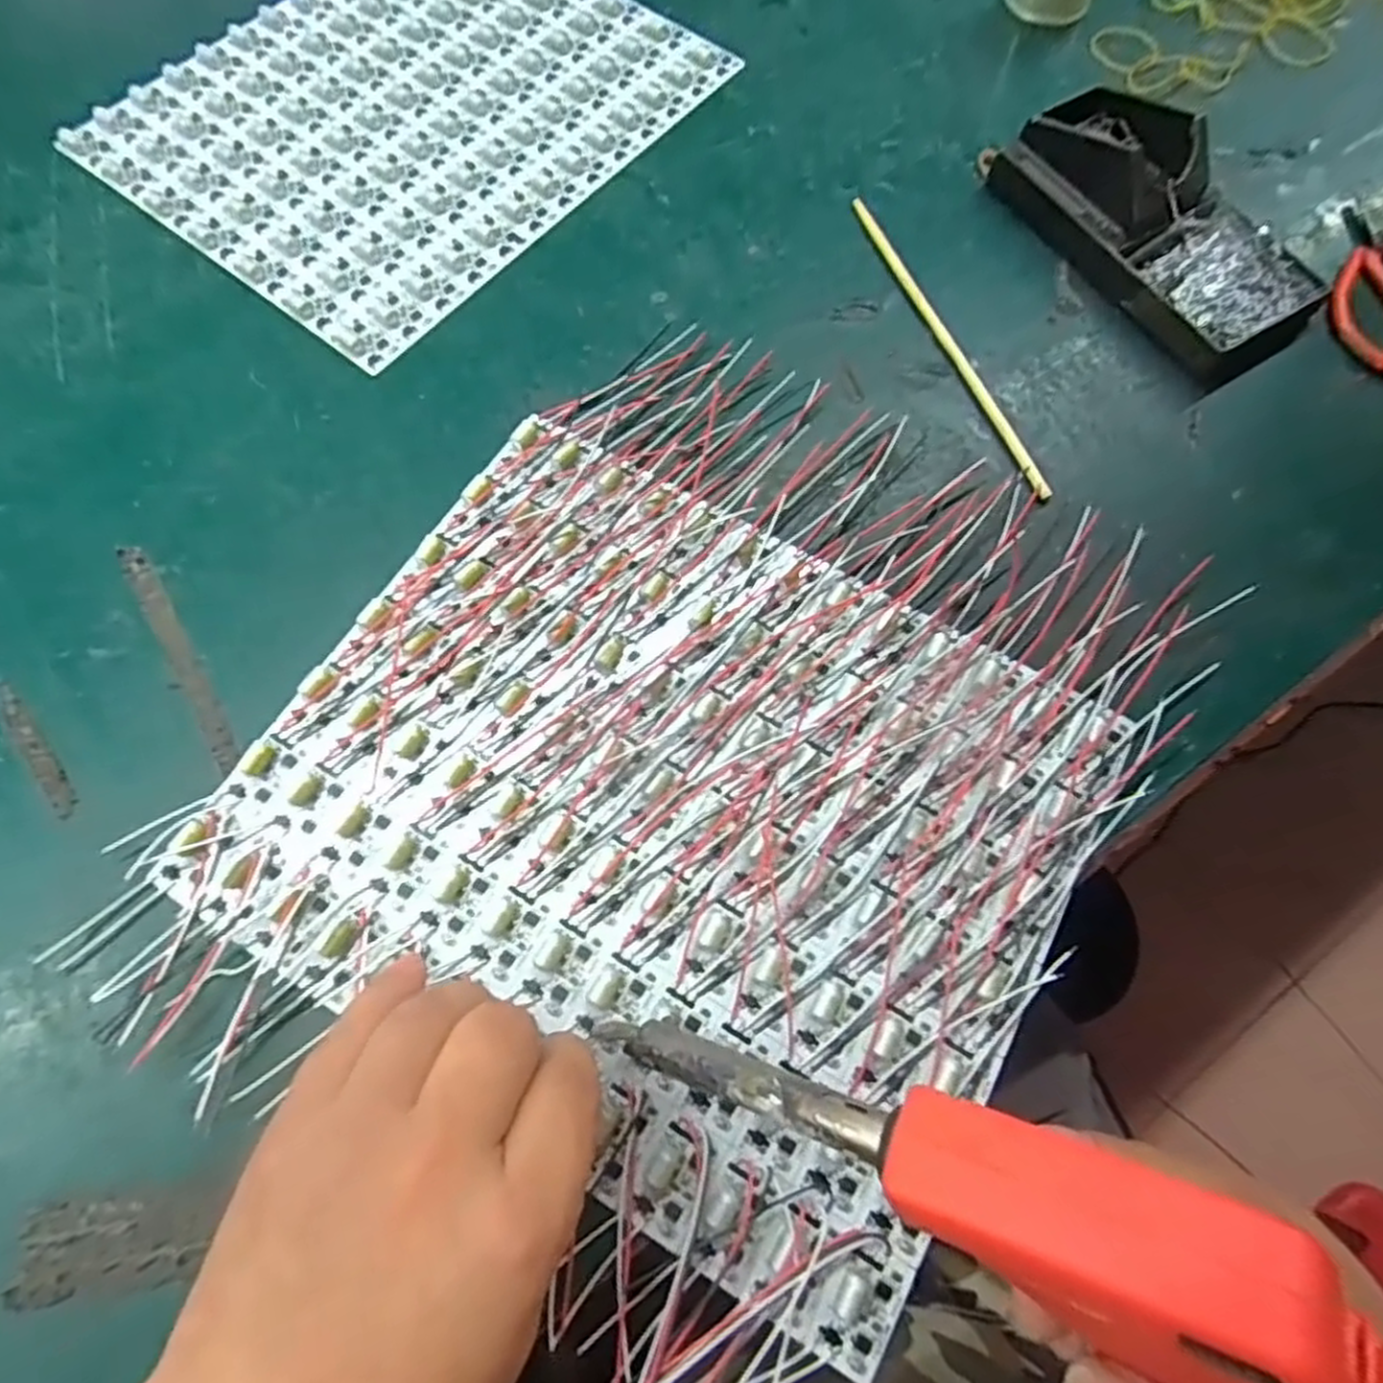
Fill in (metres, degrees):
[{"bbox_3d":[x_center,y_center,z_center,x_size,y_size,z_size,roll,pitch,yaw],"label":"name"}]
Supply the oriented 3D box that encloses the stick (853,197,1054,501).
[{"bbox_3d":[0.120,-0.170,0.366,0.008,0.007,0.192,-20,71,-9],"label":"stick"}]

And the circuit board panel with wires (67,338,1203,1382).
[{"bbox_3d":[0.001,0.020,0.295,0.290,0.012,0.335,31,72,10],"label":"circuit board panel with wires"}]

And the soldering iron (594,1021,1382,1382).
[{"bbox_3d":[0.054,0.115,0.191,0.175,0.031,0.032,3,64,39],"label":"soldering iron"}]

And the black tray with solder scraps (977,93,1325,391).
[{"bbox_3d":[0.227,-0.233,0.372,0.083,0.038,0.167,-34,73,-13],"label":"black tray with solder scraps"}]

